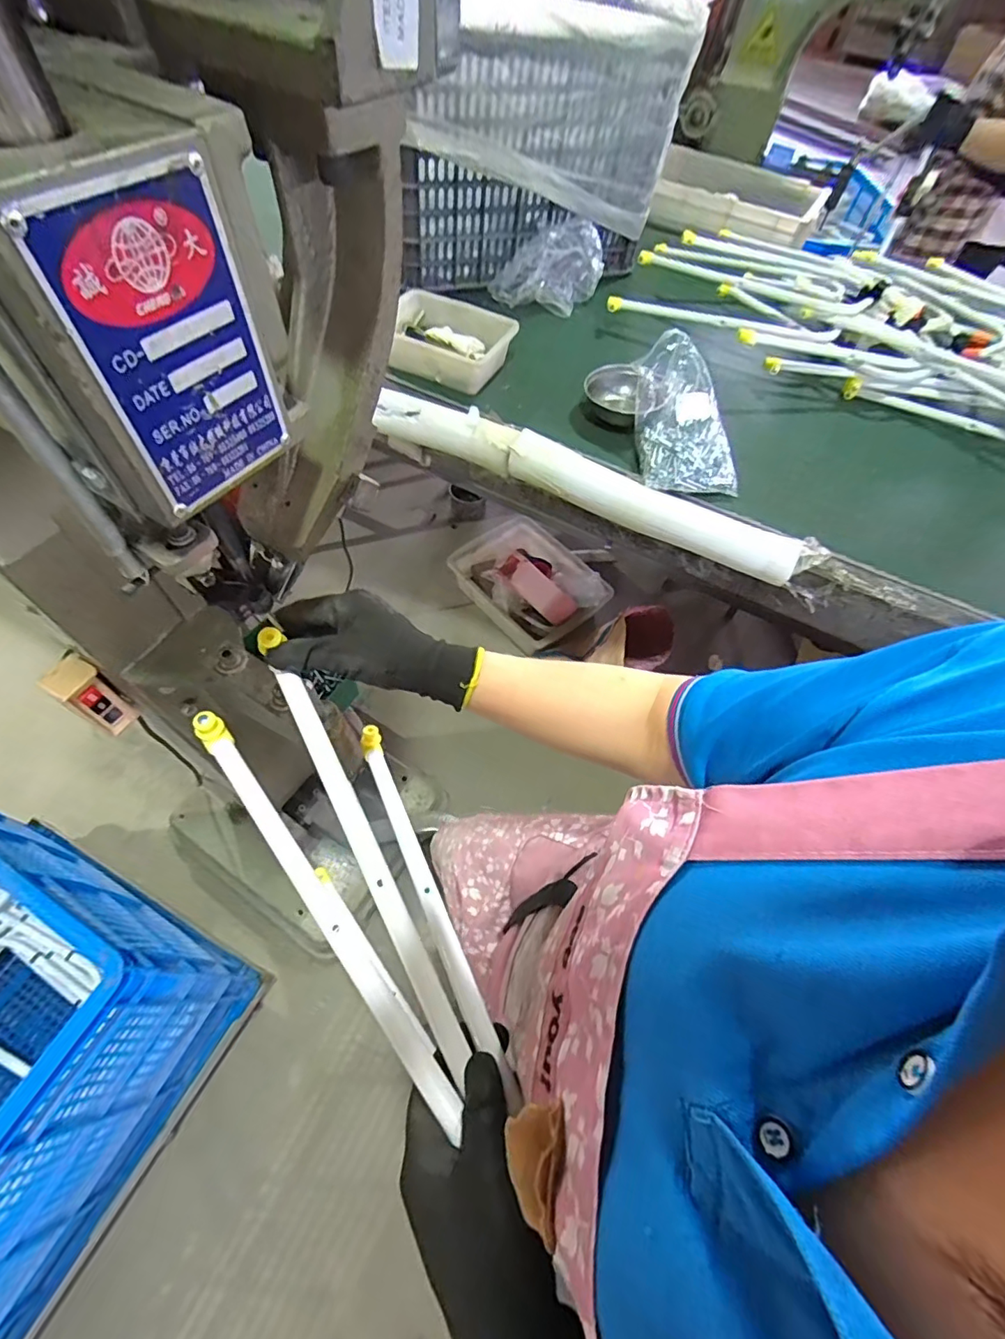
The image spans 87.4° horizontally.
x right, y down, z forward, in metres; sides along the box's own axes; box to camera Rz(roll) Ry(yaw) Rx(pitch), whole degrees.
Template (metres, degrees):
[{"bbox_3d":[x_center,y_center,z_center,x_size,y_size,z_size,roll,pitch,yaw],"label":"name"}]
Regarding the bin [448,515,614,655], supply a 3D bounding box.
[{"bbox_3d":[0.105,-0.333,1.839,0.425,0.172,0.537,-37,68,-23],"label":"bin"}]

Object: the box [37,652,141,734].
[{"bbox_3d":[-0.502,0.034,0.647,0.045,0.105,0.048,28,61,13],"label":"box"}]

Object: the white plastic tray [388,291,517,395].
[{"bbox_3d":[-0.110,-0.630,1.011,0.221,0.089,0.160,23,60,10],"label":"white plastic tray"}]

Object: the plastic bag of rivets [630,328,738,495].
[{"bbox_3d":[0.309,-0.434,0.880,0.154,0.150,0.243,-3,59,-6],"label":"plastic bag of rivets"}]

